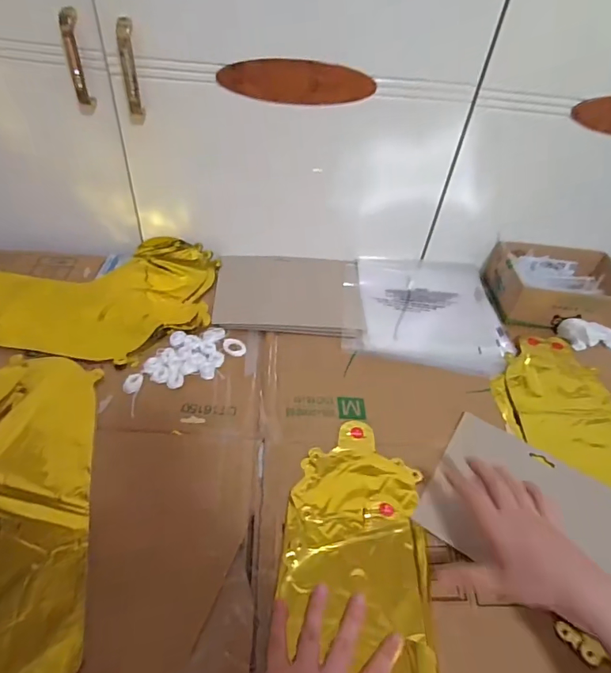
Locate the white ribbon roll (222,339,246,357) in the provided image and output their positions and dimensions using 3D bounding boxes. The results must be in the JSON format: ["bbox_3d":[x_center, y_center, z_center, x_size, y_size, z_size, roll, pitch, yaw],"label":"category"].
[{"bbox_3d":[-0.092,0.014,0.593,0.030,0.005,0.027,4,46,-3],"label":"white ribbon roll"}]

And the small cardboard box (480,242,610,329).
[{"bbox_3d":[0.407,-0.079,0.727,0.194,0.061,0.150,1,46,-6],"label":"small cardboard box"}]

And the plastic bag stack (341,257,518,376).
[{"bbox_3d":[0.175,-0.038,0.687,0.233,0.029,0.224,8,45,1],"label":"plastic bag stack"}]

